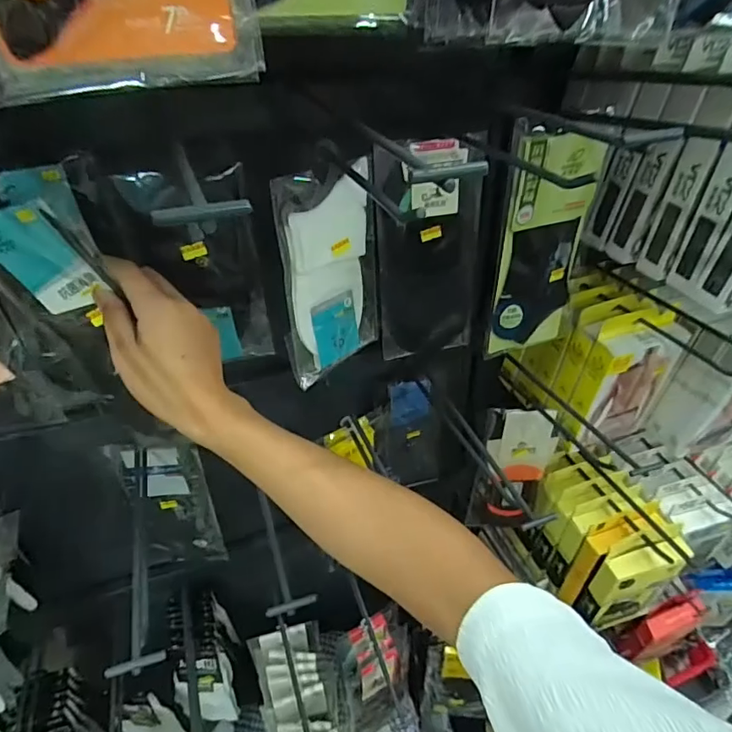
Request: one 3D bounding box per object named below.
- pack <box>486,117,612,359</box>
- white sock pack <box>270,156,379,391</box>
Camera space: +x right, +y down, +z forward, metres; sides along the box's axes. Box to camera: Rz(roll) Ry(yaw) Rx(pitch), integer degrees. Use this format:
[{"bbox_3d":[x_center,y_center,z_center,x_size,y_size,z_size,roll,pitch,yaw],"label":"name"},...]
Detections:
[{"bbox_3d":[0.188,-0.121,0.528,0.107,0.247,0.015,-15,41,-14],"label":"pack"},{"bbox_3d":[-0.031,-0.087,0.483,0.022,0.194,0.113,26,44,32],"label":"white sock pack"}]

